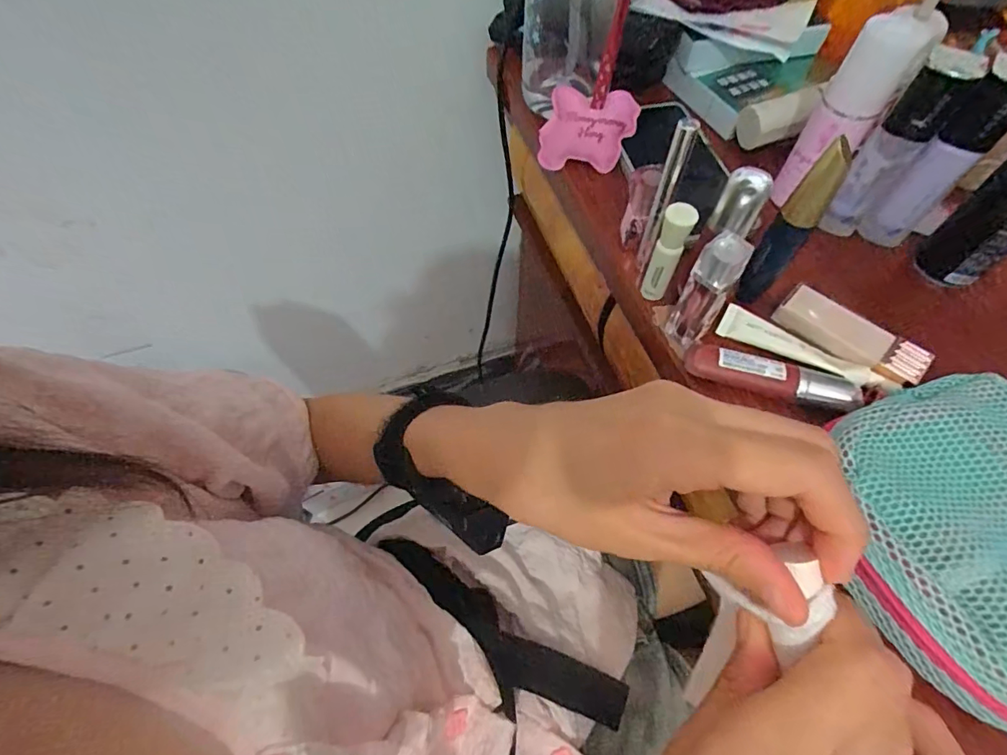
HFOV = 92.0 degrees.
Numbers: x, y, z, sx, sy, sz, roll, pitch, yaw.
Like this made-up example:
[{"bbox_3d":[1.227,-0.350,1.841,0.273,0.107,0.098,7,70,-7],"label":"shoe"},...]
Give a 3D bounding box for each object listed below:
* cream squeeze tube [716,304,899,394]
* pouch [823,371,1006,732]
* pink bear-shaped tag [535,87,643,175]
[{"bbox_3d":[0.197,-0.017,0.319,0.106,0.011,0.023,30,64,16],"label":"cream squeeze tube"},{"bbox_3d":[0.237,0.076,0.234,0.146,0.037,0.147,-17,62,-10],"label":"pouch"},{"bbox_3d":[0.070,-0.207,0.410,0.076,0.061,0.013,10,20,11],"label":"pink bear-shaped tag"}]

